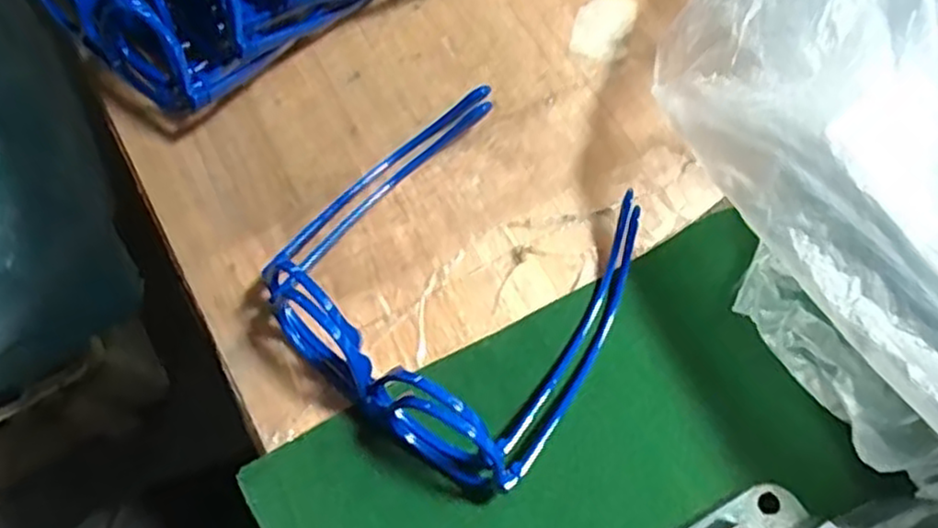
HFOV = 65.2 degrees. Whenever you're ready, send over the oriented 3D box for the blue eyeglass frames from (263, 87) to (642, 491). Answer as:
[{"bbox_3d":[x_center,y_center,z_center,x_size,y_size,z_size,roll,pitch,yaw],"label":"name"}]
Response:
[{"bbox_3d":[-0.002,0.002,0.311,0.133,0.035,0.140,35,76,12],"label":"blue eyeglass frames"}]

